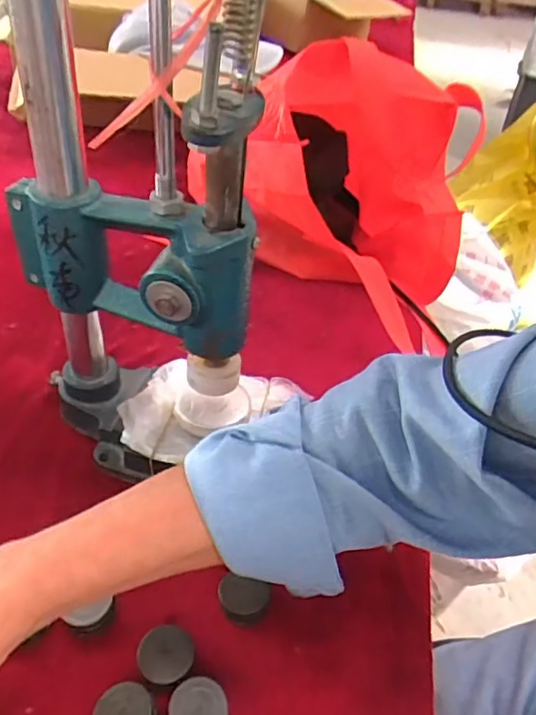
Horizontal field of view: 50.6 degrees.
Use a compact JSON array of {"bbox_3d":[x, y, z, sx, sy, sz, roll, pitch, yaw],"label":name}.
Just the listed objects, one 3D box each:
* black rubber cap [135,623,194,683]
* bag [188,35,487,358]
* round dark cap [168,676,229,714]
[{"bbox_3d":[-0.062,0.181,0.345,0.033,0.010,0.034,4,42,-4],"label":"black rubber cap"},{"bbox_3d":[0.095,-0.170,0.586,0.219,0.250,0.182,35,49,26],"label":"bag"},{"bbox_3d":[-0.040,0.203,0.325,0.033,0.016,0.032,4,42,-4],"label":"round dark cap"}]

